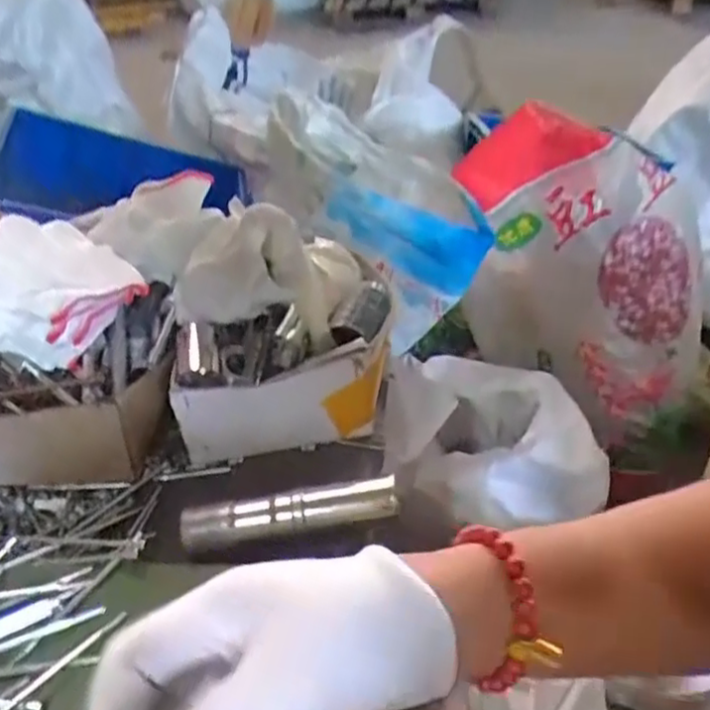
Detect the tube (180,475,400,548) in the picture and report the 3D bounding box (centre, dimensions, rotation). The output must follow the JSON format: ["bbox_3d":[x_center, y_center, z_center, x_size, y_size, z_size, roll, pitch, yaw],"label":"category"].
[{"bbox_3d":[-0.036,0.091,0.387,0.119,0.025,0.019,-7,38,-3],"label":"tube"}]

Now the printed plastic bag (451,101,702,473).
[{"bbox_3d":[0.332,-0.123,1.022,0.380,0.436,0.228,12,40,23],"label":"printed plastic bag"}]

